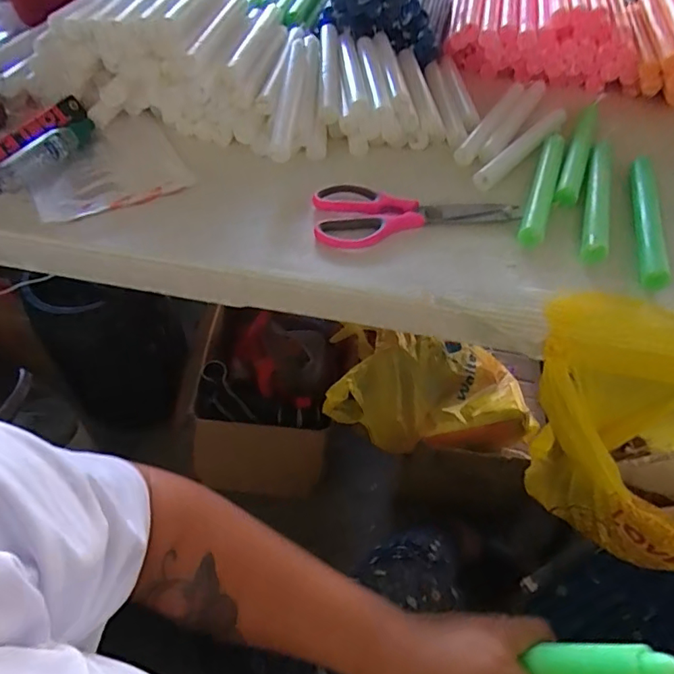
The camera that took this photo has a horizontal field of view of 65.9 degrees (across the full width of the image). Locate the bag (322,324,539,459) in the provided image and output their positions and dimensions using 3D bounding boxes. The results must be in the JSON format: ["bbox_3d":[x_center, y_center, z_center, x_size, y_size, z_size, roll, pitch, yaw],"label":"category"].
[{"bbox_3d":[0.152,0.077,0.861,0.336,0.130,0.211,-1,51,-2],"label":"bag"}]

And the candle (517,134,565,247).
[{"bbox_3d":[0.217,-0.164,0.542,0.023,0.018,0.202,18,53,13],"label":"candle"}]

